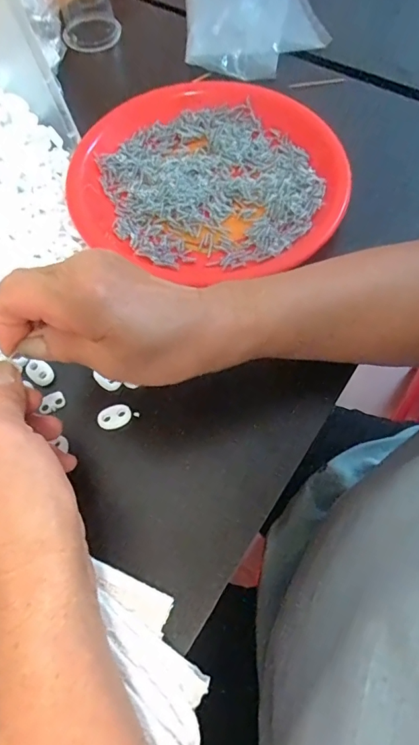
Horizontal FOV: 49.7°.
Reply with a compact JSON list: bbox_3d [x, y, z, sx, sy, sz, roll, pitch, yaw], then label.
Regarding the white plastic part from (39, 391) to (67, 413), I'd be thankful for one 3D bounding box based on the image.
[{"bbox_3d":[-0.110,0.021,0.318,0.017,0.004,0.012,-32,71,-13],"label":"white plastic part"}]

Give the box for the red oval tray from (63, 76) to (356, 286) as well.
[{"bbox_3d":[0.004,-0.171,0.382,0.217,0.024,0.204,23,68,12],"label":"red oval tray"}]

